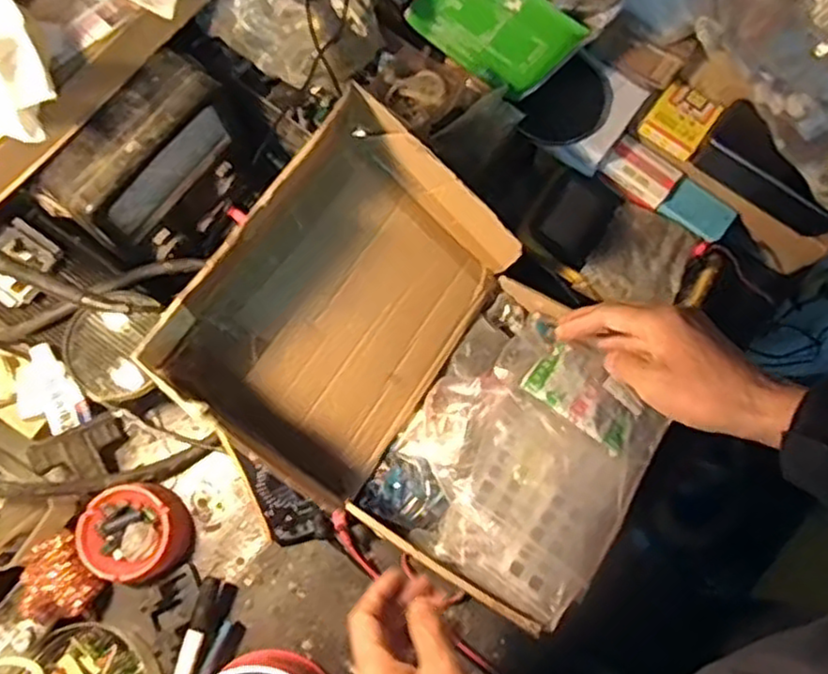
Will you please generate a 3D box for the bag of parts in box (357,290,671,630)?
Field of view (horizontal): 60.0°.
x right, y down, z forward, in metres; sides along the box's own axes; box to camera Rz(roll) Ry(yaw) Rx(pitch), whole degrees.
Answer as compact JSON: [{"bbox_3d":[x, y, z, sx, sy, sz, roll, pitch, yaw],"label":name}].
[{"bbox_3d":[0.093,0.098,0.607,0.188,0.055,0.223,34,78,6],"label":"bag of parts in box"}]

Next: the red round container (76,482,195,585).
[{"bbox_3d":[-0.247,0.175,0.638,0.084,0.033,0.084,0,76,-2],"label":"red round container"}]

